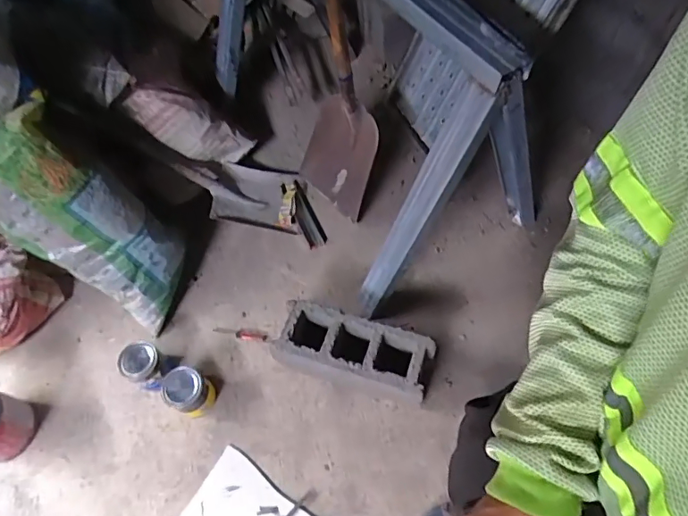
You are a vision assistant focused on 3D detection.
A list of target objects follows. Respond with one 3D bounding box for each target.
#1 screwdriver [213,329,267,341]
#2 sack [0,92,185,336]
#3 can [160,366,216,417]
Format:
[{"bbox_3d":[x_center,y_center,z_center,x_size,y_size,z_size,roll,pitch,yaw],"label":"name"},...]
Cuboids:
[{"bbox_3d":[-0.300,0.221,1.435,0.152,0.016,0.029,6,62,6],"label":"screwdriver"},{"bbox_3d":[-0.668,-0.085,1.310,0.141,0.642,0.293,12,57,46],"label":"sack"},{"bbox_3d":[-0.408,0.353,1.307,0.100,0.137,0.106,-1,61,2],"label":"can"}]

